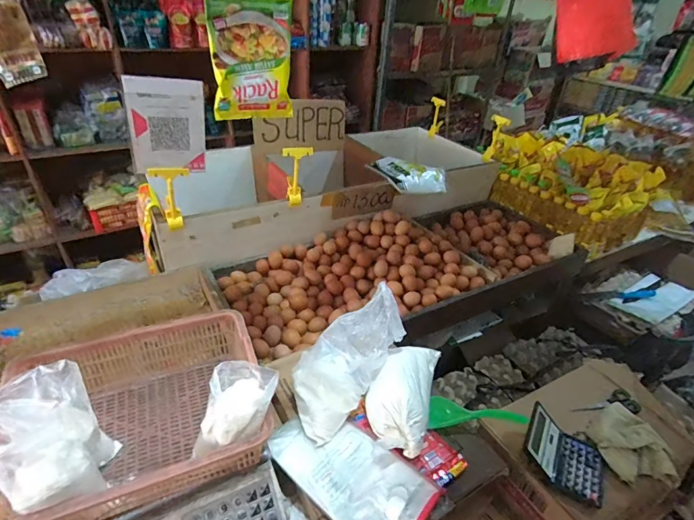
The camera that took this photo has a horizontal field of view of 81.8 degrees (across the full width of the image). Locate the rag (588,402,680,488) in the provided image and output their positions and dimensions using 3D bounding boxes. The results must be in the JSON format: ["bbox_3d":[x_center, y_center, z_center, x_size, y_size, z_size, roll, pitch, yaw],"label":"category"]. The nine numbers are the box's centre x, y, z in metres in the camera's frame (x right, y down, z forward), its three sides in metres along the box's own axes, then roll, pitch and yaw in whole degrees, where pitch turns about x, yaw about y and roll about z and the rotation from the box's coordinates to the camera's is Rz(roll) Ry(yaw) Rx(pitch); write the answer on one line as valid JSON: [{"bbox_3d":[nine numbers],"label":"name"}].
[{"bbox_3d":[0.574,0.374,0.816,0.128,0.027,0.173,-17,35,-2],"label":"rag"}]

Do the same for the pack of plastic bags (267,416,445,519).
[{"bbox_3d":[-0.001,0.311,0.603,0.256,0.038,0.126,28,40,31],"label":"pack of plastic bags"}]

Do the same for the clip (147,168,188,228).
[{"bbox_3d":[-0.408,-0.147,0.947,0.082,0.153,0.030,-10,36,-20],"label":"clip"}]

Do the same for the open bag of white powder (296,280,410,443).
[{"bbox_3d":[0.002,0.166,0.680,0.104,0.089,0.270,31,85,35],"label":"open bag of white powder"}]

